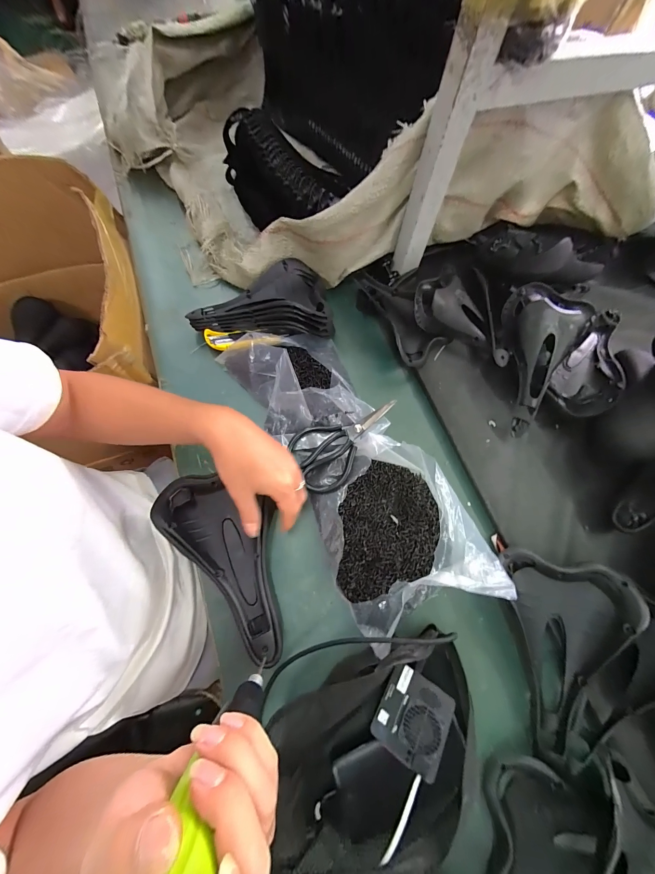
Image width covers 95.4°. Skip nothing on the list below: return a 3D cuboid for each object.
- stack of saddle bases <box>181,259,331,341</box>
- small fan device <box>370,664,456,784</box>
[{"bbox_3d":[-0.114,-0.258,0.540,0.251,0.079,0.144,4,69,-2],"label":"stack of saddle bases"},{"bbox_3d":[0.095,0.310,0.332,0.072,0.026,0.076,14,46,34],"label":"small fan device"}]

